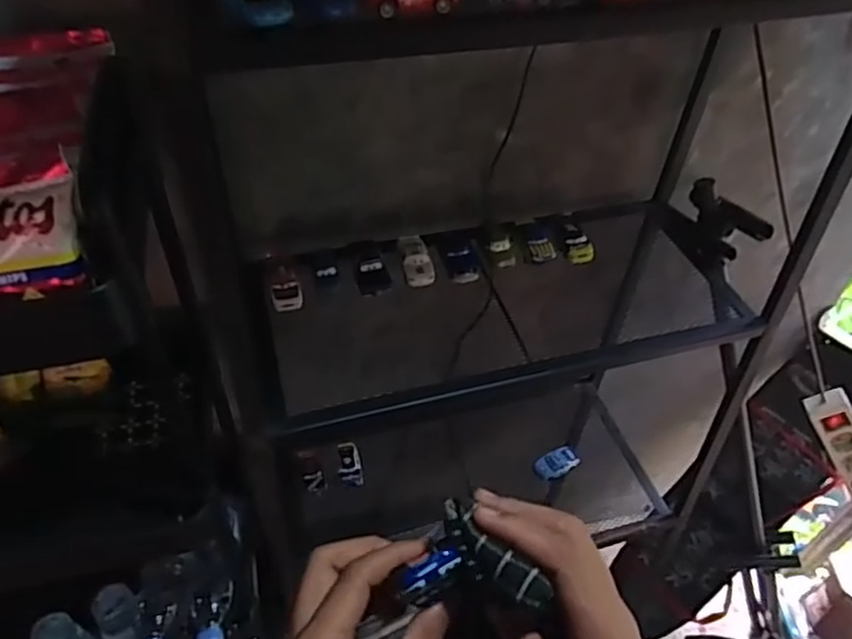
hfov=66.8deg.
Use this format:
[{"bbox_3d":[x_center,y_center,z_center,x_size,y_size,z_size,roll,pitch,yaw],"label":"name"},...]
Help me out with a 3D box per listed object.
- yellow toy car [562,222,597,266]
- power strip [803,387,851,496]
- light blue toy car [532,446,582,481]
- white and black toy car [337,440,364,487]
[{"bbox_3d":[0.186,-0.092,0.785,0.033,0.020,0.064,3,45,-1],"label":"yellow toy car"},{"bbox_3d":[0.617,0.187,0.942,0.058,0.193,0.032,-14,24,49],"label":"power strip"},{"bbox_3d":[0.205,0.223,1.005,0.070,0.025,0.036,-14,48,-17],"label":"light blue toy car"},{"bbox_3d":[-0.116,0.222,0.991,0.036,0.033,0.060,-5,46,-9],"label":"white and black toy car"}]

